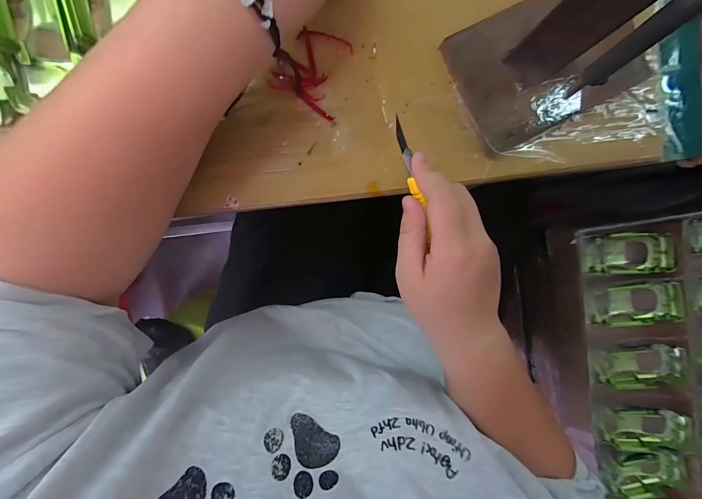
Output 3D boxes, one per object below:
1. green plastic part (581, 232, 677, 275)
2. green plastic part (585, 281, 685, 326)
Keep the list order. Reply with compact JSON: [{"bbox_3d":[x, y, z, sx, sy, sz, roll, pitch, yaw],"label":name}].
[{"bbox_3d":[0.376,0.005,0.416,0.114,0.033,0.054,0,94,-4],"label":"green plastic part"},{"bbox_3d":[0.385,0.074,0.421,0.105,0.034,0.055,-12,95,13],"label":"green plastic part"}]

